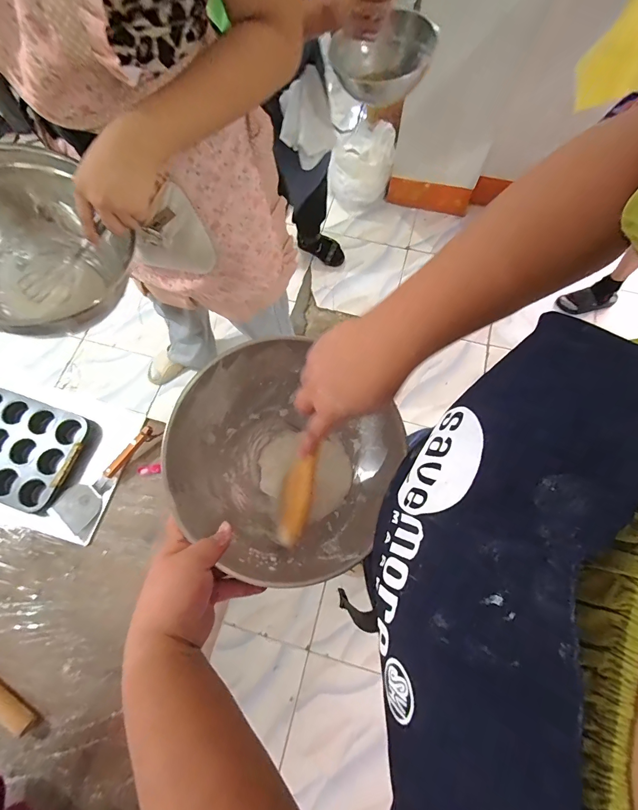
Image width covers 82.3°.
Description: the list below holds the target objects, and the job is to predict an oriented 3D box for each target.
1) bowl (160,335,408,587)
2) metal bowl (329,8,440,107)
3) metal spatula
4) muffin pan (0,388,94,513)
[{"bbox_3d":[-0.035,0.062,0.397,0.220,0.112,0.208,-1,69,2],"label":"bowl"},{"bbox_3d":[0.139,-0.797,0.855,0.223,0.103,0.223,-1,69,2],"label":"metal bowl"},{"bbox_3d":[-0.394,0.124,0.672,0.074,0.031,0.217,30,73,12],"label":"metal spatula"},{"bbox_3d":[-0.574,0.076,0.682,0.249,0.022,0.184,17,71,8],"label":"muffin pan"}]

